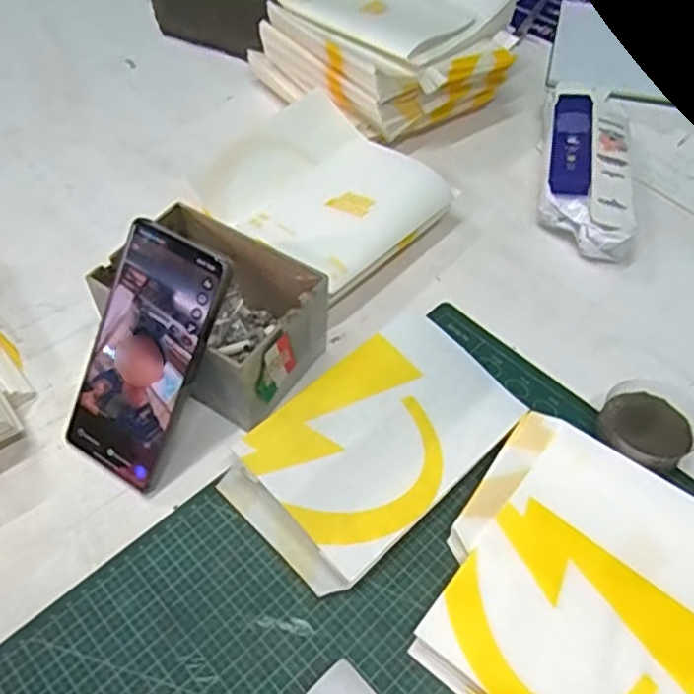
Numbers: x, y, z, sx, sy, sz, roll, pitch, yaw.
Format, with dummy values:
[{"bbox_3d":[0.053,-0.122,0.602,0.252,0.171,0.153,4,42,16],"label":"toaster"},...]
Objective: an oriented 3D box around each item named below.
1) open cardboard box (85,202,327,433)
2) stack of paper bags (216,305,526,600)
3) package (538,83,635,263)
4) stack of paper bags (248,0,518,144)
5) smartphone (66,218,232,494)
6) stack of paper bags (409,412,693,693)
[{"bbox_3d":[-0.094,-0.020,0.469,0.132,0.080,0.101,28,56,18],"label":"open cardboard box"},{"bbox_3d":[0.020,0.062,0.440,0.186,0.033,0.113,-34,61,-26],"label":"stack of paper bags"},{"bbox_3d":[0.223,-0.176,0.628,0.083,0.041,0.239,9,52,5],"label":"package"},{"bbox_3d":[0.052,-0.319,0.693,0.233,0.101,0.215,-32,60,-25],"label":"stack of paper bags"},{"bbox_3d":[-0.129,0.008,0.417,0.072,0.163,0.012,30,16,20],"label":"smartphone"},{"bbox_3d":[0.152,0.152,0.384,0.190,0.024,0.181,31,57,20],"label":"stack of paper bags"}]

